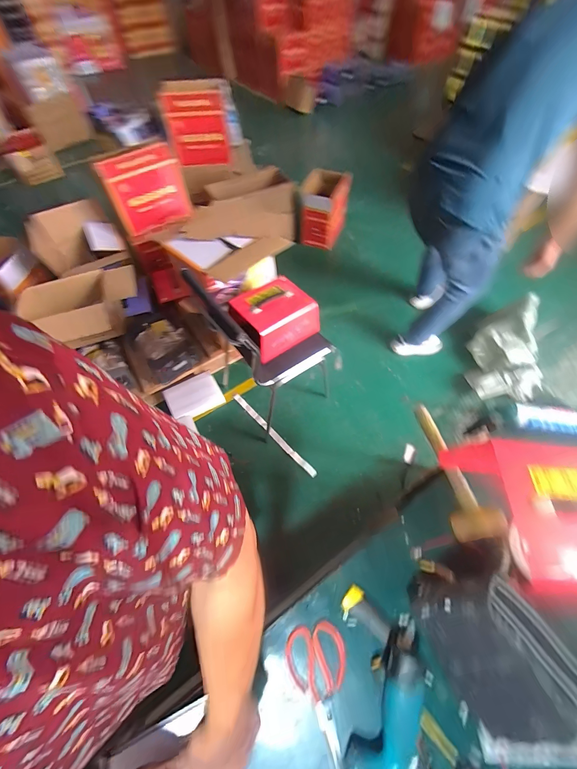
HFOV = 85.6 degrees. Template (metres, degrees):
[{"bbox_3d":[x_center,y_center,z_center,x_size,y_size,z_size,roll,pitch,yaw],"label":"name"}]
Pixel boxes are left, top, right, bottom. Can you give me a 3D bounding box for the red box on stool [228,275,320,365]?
[{"bbox_3d":[-0.063,-0.261,1.239,0.305,0.158,0.246,-36,64,-19],"label":"red box on stool"}]

